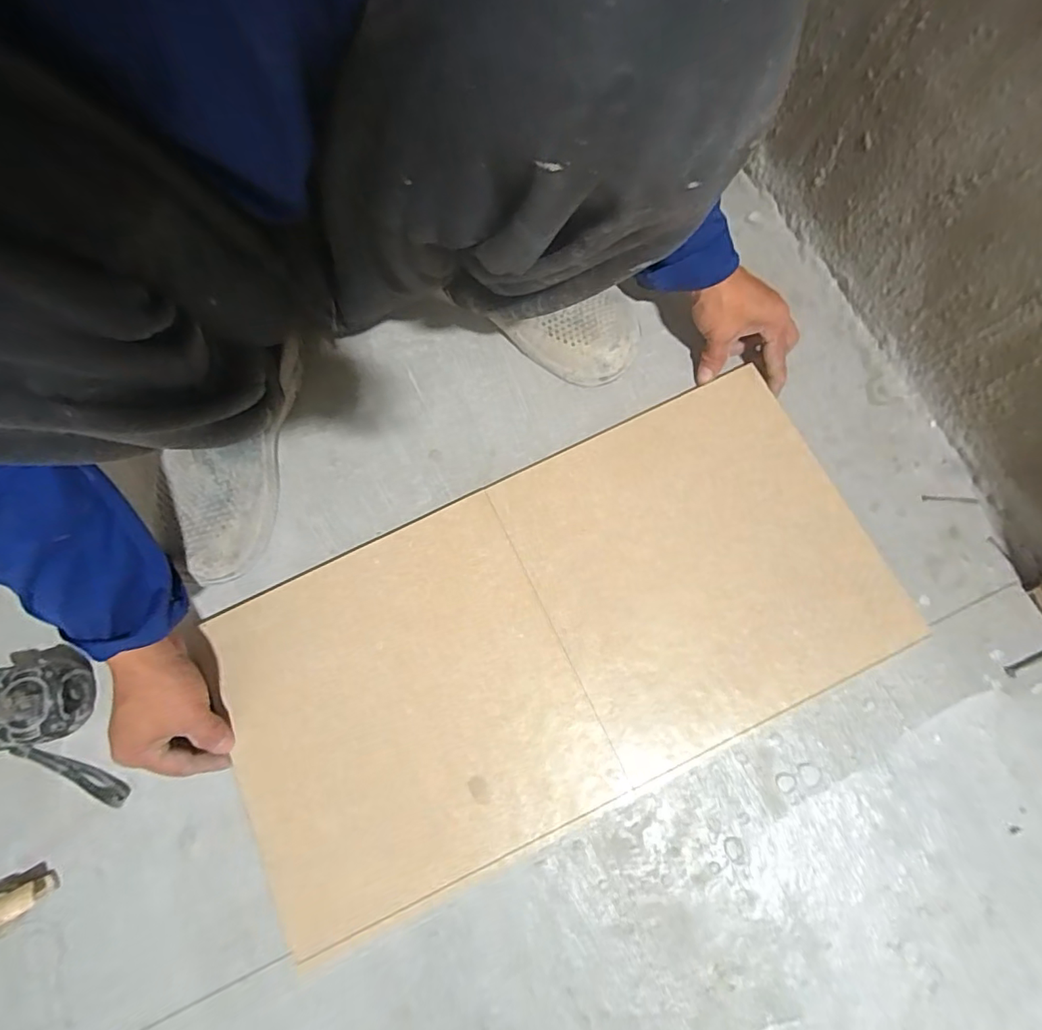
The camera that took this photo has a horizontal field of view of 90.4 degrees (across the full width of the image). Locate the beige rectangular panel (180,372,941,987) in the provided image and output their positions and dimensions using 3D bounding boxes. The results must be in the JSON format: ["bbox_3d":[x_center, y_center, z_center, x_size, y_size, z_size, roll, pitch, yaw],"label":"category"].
[{"bbox_3d":[0.029,0.104,0.461,0.575,0.014,0.291,-25,77,-5],"label":"beige rectangular panel"}]

